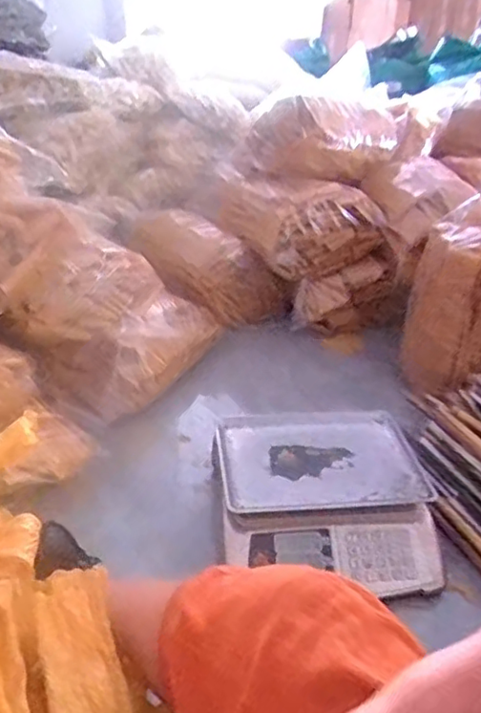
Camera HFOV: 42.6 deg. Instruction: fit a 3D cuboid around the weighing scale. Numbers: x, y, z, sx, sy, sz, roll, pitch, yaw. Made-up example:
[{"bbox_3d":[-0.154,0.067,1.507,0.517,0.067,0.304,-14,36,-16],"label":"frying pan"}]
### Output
[{"bbox_3d":[0.138,0.228,1.056,0.369,0.089,0.338,4,31,0],"label":"weighing scale"}]

